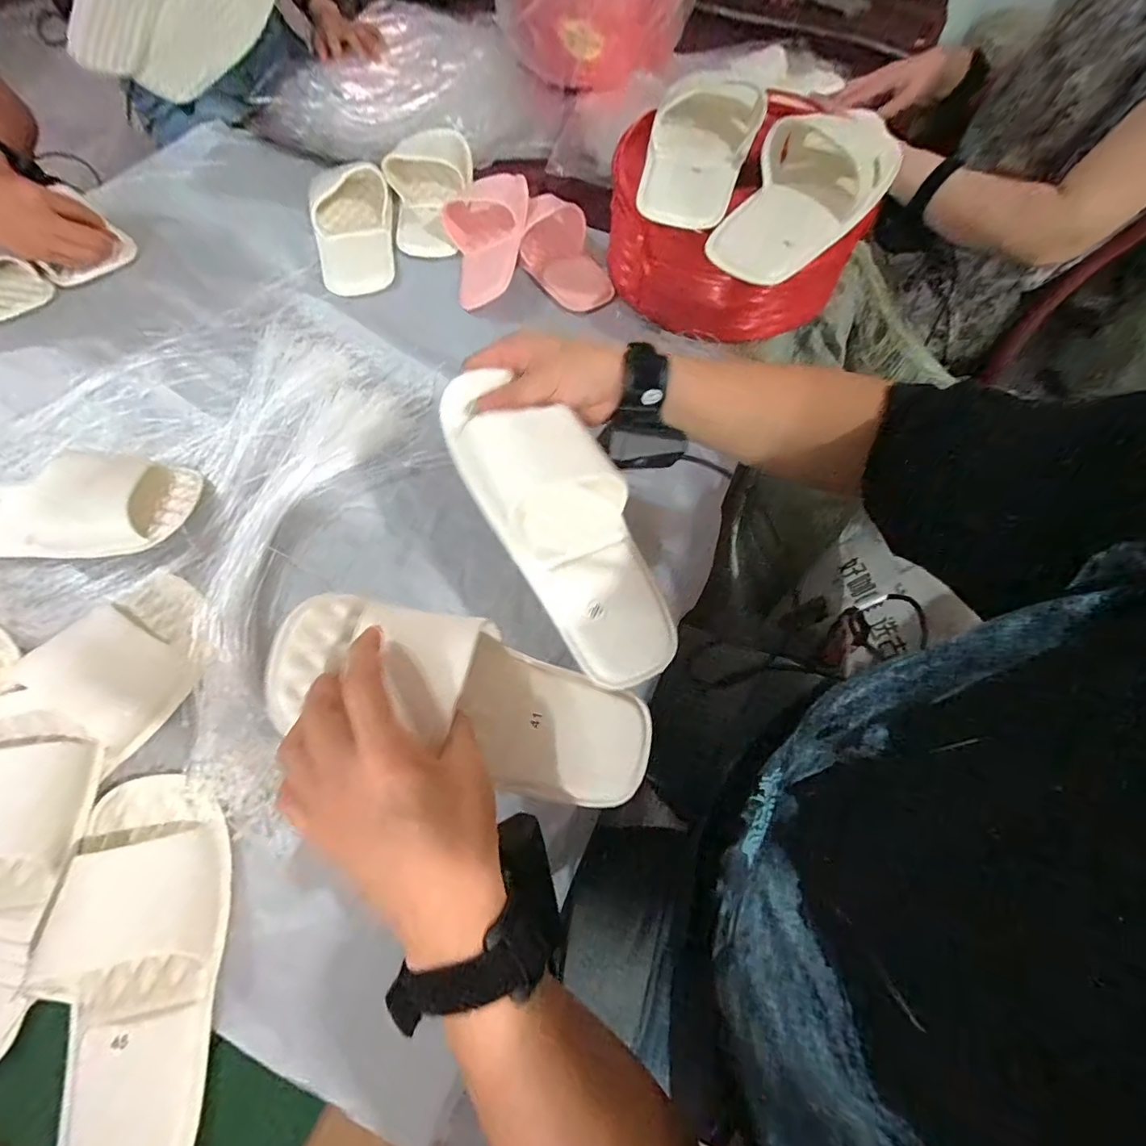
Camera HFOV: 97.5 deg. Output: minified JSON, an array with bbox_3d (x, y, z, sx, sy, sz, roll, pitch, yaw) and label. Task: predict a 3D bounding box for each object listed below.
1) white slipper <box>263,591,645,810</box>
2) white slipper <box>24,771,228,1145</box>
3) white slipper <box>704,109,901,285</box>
[{"bbox_3d":[-0.061,0.079,0.316,0.248,0.058,0.086,24,65,-11],"label":"white slipper"},{"bbox_3d":[-0.278,0.249,0.320,0.094,0.056,0.230,-13,66,-8],"label":"white slipper"},{"bbox_3d":[0.231,-0.379,0.489,0.119,0.052,0.252,32,68,12],"label":"white slipper"}]

